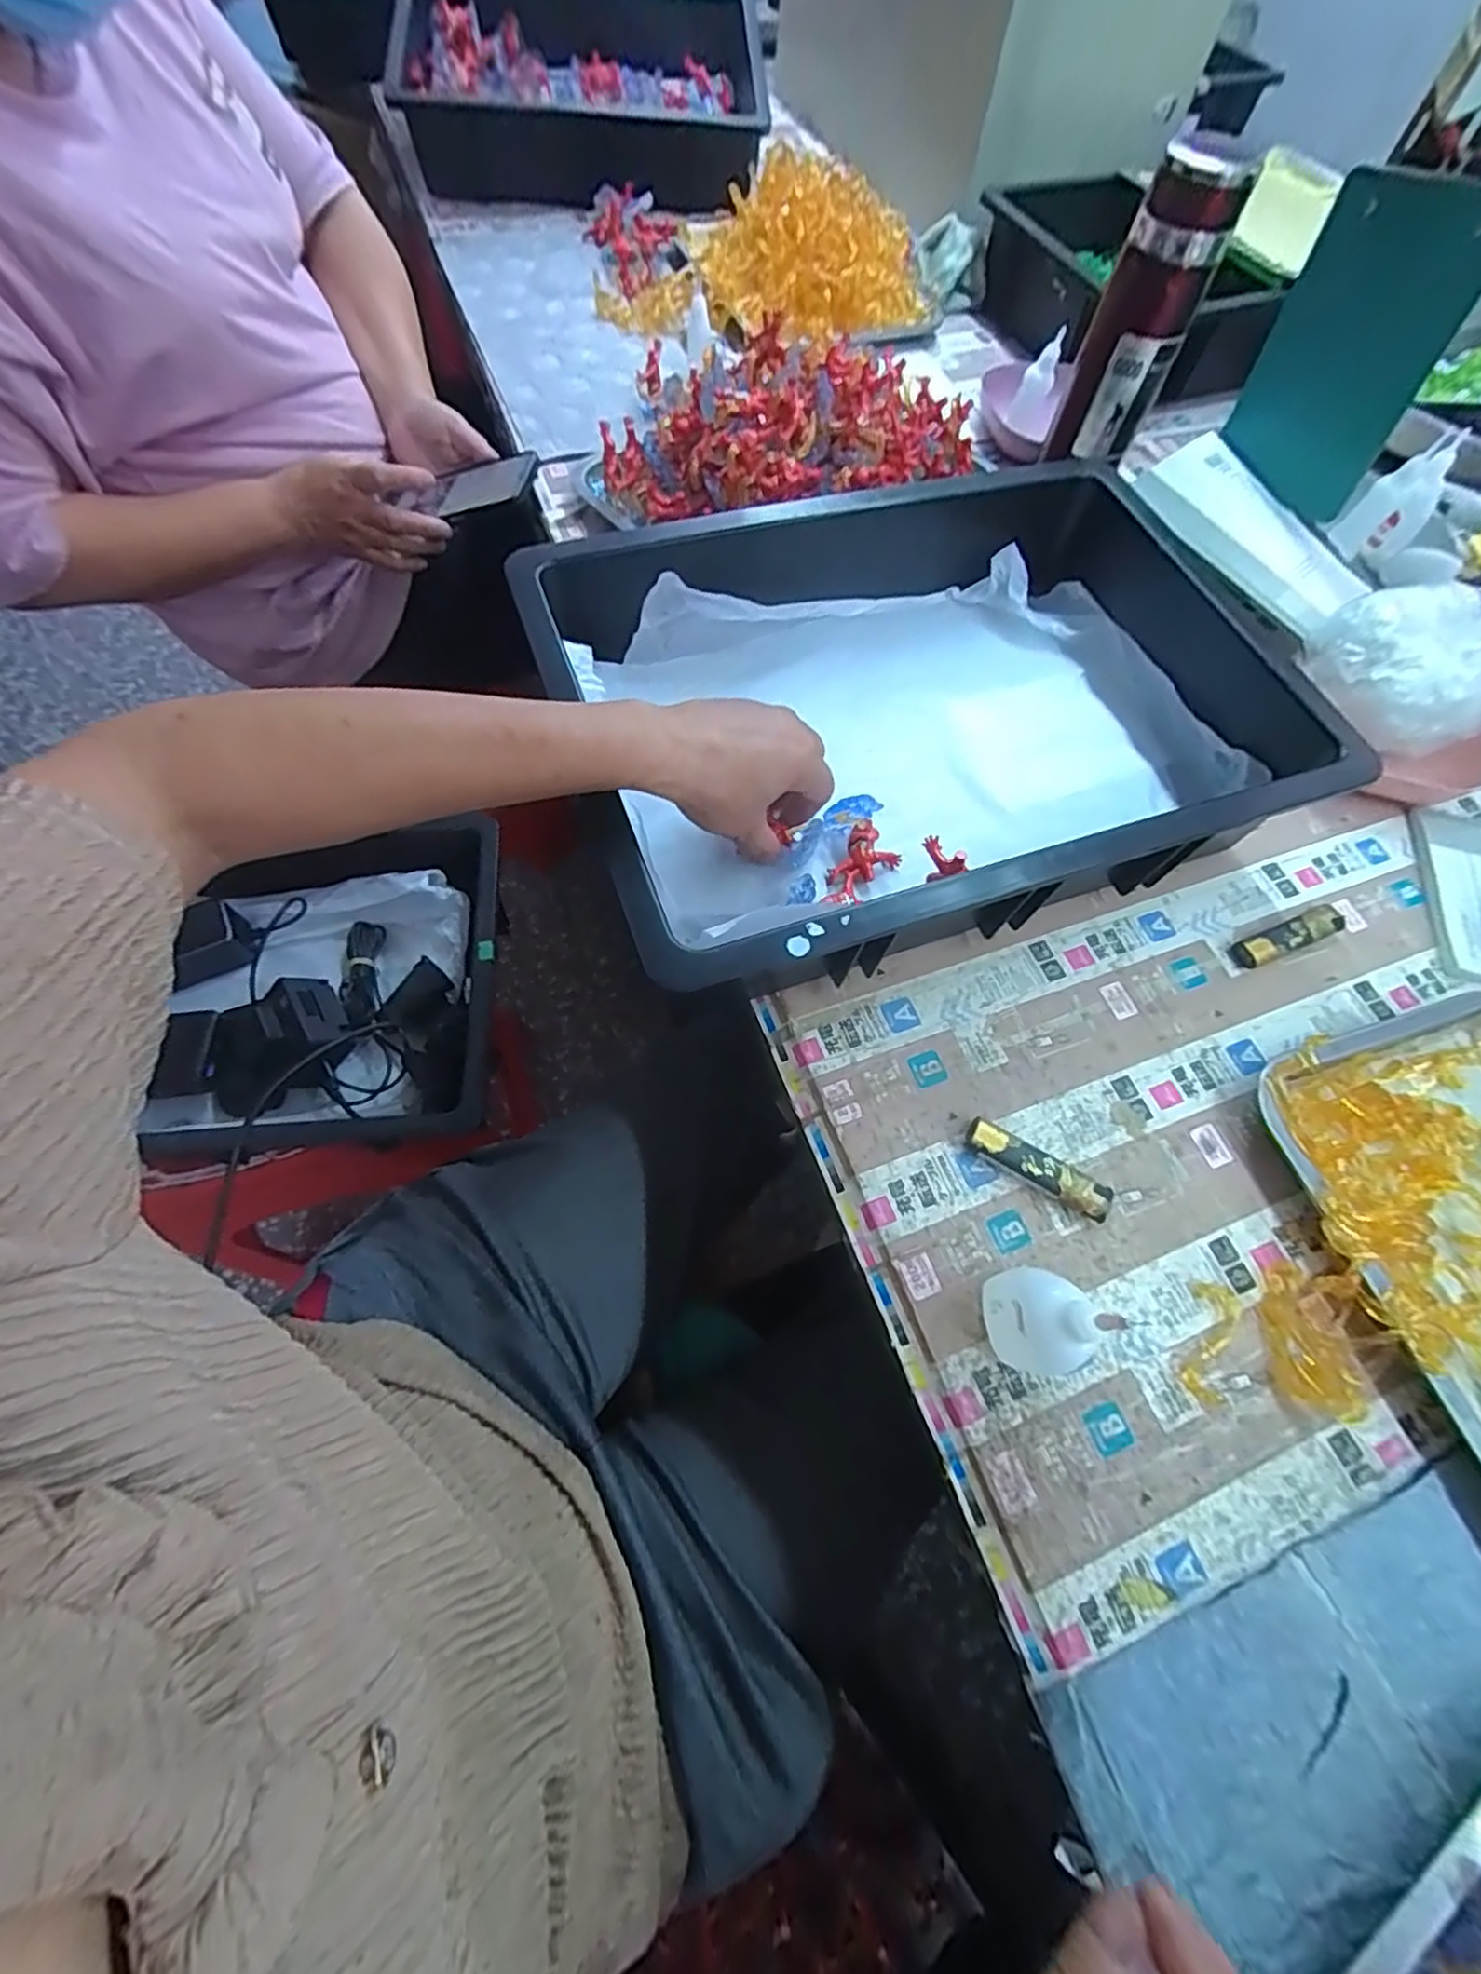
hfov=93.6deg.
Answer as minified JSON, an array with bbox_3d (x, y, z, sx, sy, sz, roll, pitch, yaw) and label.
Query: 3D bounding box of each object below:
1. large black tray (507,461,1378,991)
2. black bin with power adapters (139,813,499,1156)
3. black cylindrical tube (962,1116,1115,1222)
[{"bbox_3d":[0.110,-0.192,0.461,0.443,0.106,0.347,-18,67,-11],"label":"large black tray"},{"bbox_3d":[-0.371,0.010,0.627,0.300,0.104,0.270,-5,65,-5],"label":"black bin with power adapters"},{"bbox_3d":[0.161,0.100,0.380,0.079,0.014,0.019,29,67,10],"label":"black cylindrical tube"}]

